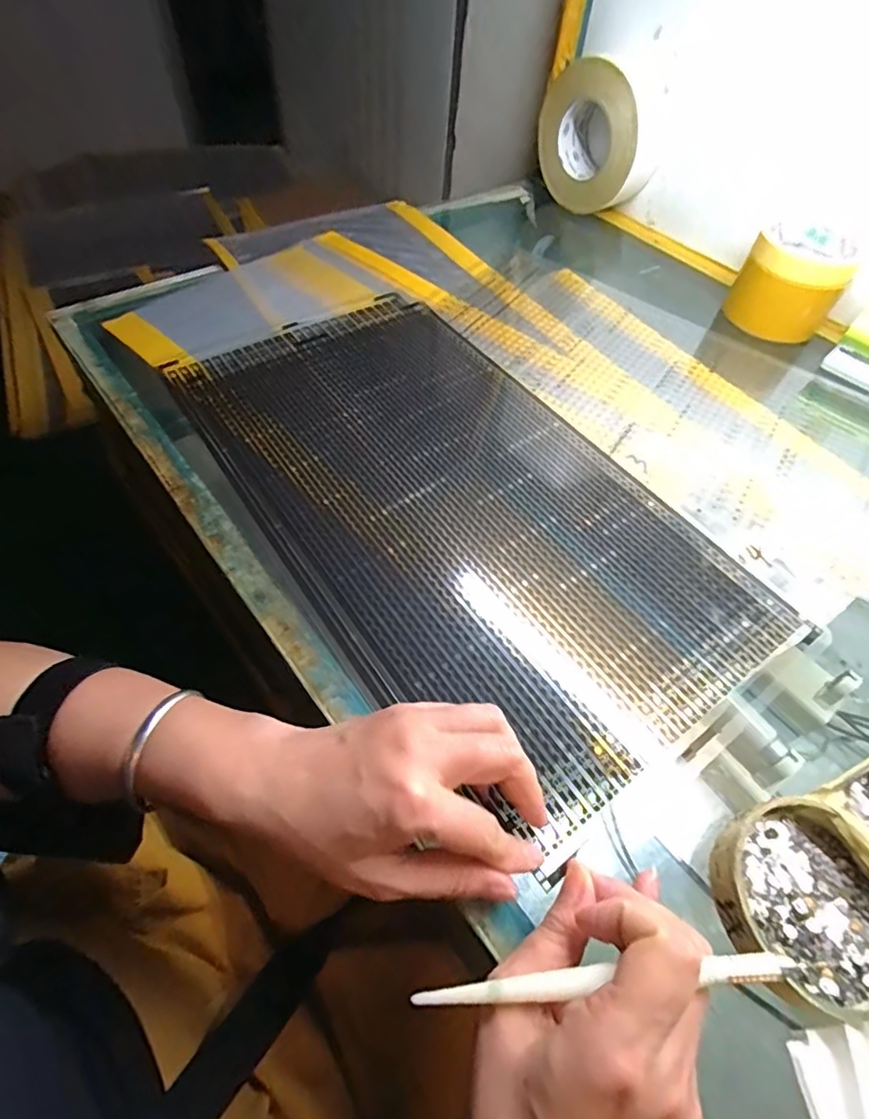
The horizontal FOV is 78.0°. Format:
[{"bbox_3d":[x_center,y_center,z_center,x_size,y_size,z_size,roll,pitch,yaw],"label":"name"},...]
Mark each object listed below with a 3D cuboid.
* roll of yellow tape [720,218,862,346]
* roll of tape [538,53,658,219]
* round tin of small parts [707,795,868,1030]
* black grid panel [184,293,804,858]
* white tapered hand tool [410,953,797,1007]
[{"bbox_3d":[0.358,-0.281,0.538,0.093,0.075,0.098,33,59,18],"label":"roll of yellow tape"},{"bbox_3d":[0.185,-0.484,0.618,0.052,0.123,0.143,-38,65,-27],"label":"roll of tape"},{"bbox_3d":[0.169,0.157,0.243,0.078,0.021,0.083,2,54,-3],"label":"round tin of small parts"},{"bbox_3d":[0.010,-0.050,0.386,0.242,0.010,0.437,-30,63,-20],"label":"black grid panel"},{"bbox_3d":[0.059,0.156,0.198,0.138,0.006,0.008,-13,57,9],"label":"white tapered hand tool"}]

